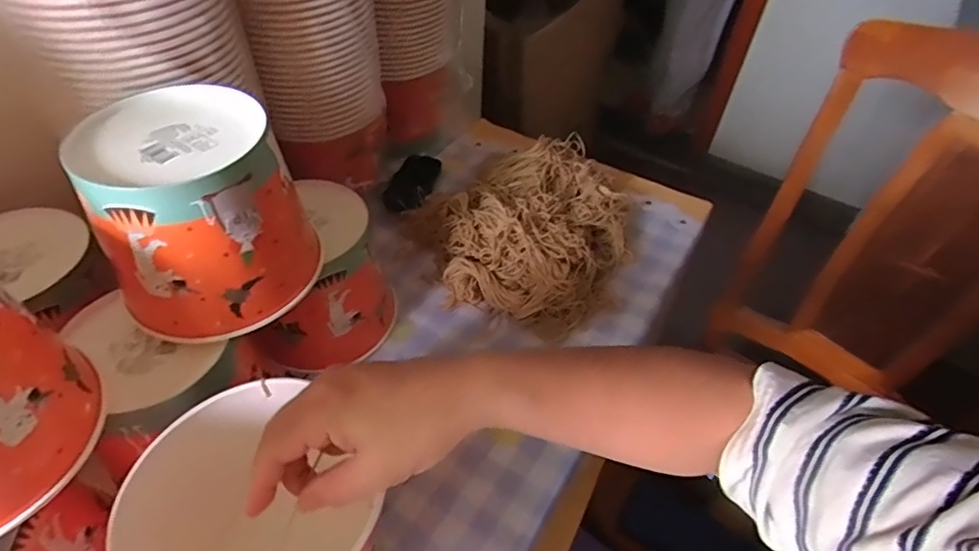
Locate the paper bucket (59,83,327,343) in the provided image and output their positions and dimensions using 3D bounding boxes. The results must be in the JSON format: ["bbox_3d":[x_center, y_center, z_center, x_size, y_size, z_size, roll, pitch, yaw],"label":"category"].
[{"bbox_3d":[-0.222,-0.045,0.434,0.136,0.143,0.132,2,47,-2],"label":"paper bucket"}]

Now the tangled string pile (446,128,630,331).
[{"bbox_3d":[0.079,-0.064,0.686,0.200,0.074,0.298,25,50,20],"label":"tangled string pile"}]

